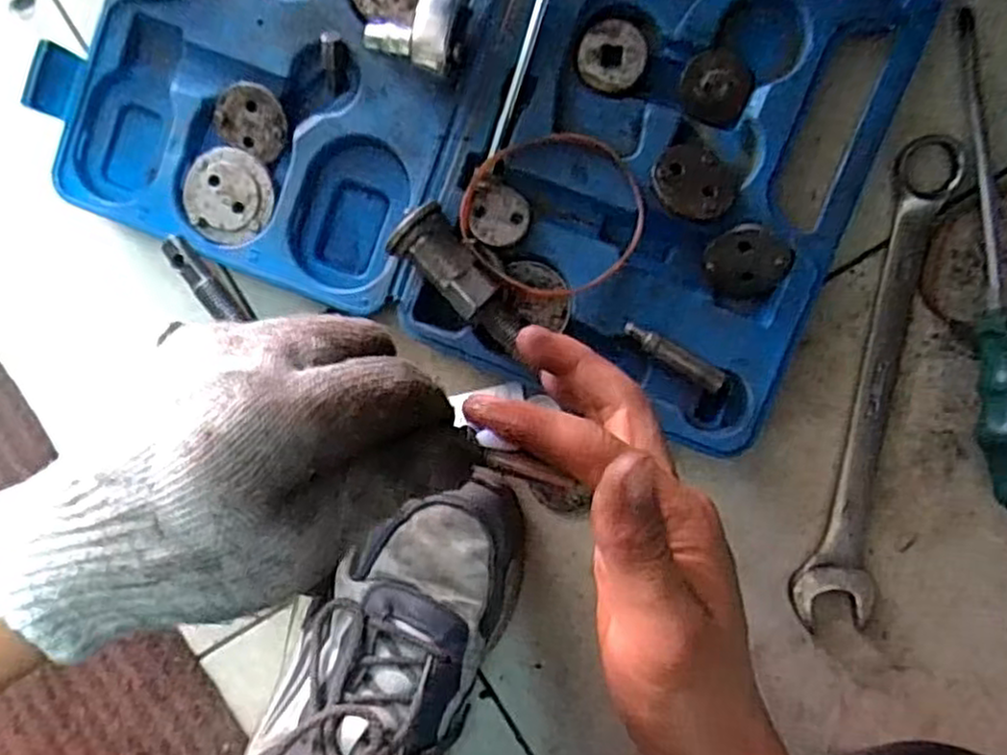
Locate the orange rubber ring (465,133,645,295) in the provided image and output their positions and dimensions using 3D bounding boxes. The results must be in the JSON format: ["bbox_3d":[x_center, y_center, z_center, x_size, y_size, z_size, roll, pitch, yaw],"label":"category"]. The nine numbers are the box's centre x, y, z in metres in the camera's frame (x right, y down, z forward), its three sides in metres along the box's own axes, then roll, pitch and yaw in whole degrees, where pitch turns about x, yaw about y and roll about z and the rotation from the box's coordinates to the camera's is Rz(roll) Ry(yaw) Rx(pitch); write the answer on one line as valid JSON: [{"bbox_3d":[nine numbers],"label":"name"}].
[{"bbox_3d":[0.024,-0.081,0.375,0.086,0.010,0.084,0,94,5],"label":"orange rubber ring"}]

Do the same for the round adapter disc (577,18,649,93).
[{"bbox_3d":[0.055,-0.161,0.374,0.033,0.004,0.034,0,94,5],"label":"round adapter disc"}]

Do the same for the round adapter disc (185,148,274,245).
[{"bbox_3d":[-0.148,-0.097,0.403,0.047,0.004,0.049,0,94,5],"label":"round adapter disc"}]

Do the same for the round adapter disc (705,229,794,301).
[{"bbox_3d":[0.120,-0.056,0.369,0.041,0.006,0.032,9,94,5],"label":"round adapter disc"}]

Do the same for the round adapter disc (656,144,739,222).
[{"bbox_3d":[0.093,-0.095,0.365,0.034,0.013,0.039,-23,91,6],"label":"round adapter disc"}]

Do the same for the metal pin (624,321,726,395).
[{"bbox_3d":[0.084,-0.010,0.372,0.053,0.016,0.011,31,96,3],"label":"metal pin"}]

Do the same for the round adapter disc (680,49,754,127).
[{"bbox_3d":[0.106,-0.146,0.374,0.033,0.004,0.032,0,94,5],"label":"round adapter disc"}]

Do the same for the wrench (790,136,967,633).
[{"bbox_3d":[0.197,0.006,0.390,0.038,0.010,0.251,11,95,4],"label":"wrench"}]

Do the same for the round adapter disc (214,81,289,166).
[{"bbox_3d":[-0.135,-0.138,0.403,0.039,0.008,0.035,23,95,3],"label":"round adapter disc"}]

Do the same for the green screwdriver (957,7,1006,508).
[{"bbox_3d":[0.240,-0.056,0.368,0.026,0.032,0.240,-7,93,6],"label":"green screwdriver"}]

